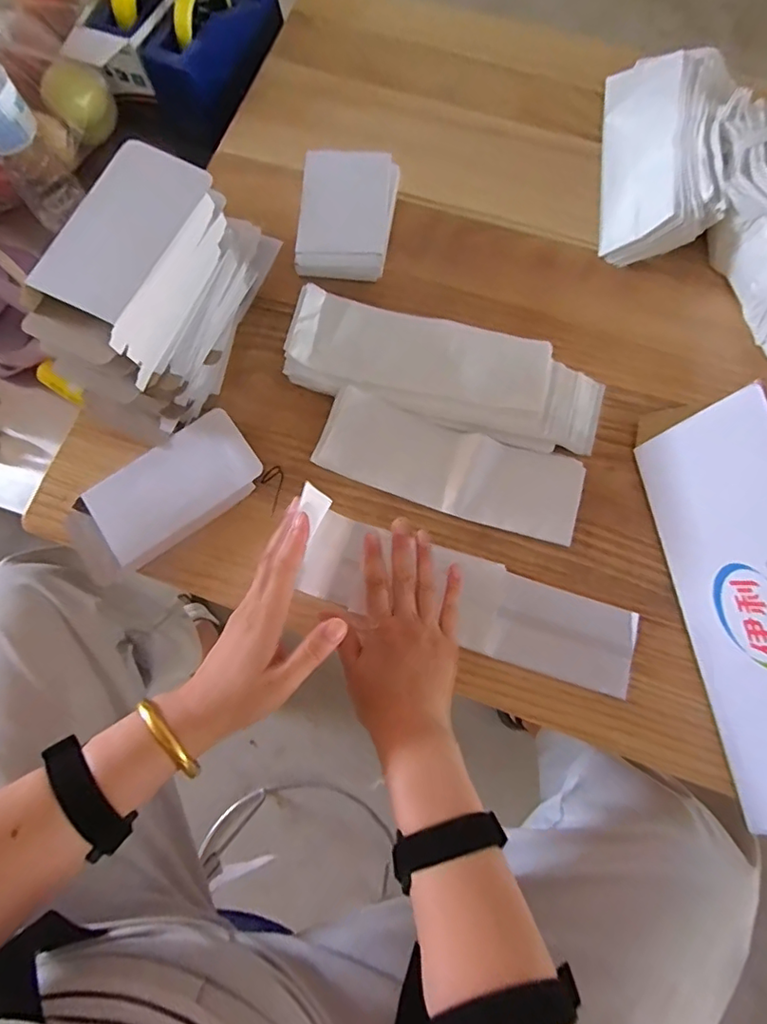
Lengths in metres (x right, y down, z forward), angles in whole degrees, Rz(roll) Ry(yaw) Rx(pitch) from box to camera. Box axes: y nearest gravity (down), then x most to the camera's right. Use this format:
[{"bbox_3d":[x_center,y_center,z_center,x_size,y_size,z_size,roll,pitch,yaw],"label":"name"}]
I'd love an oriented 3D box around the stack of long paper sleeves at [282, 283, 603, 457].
[{"bbox_3d":[0.060,-0.137,0.524,0.309,0.033,0.104,17,77,6],"label":"stack of long paper sleeves"}]

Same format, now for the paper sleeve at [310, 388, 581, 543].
[{"bbox_3d":[0.063,-0.042,0.511,0.247,0.009,0.082,19,86,5],"label":"paper sleeve"}]

